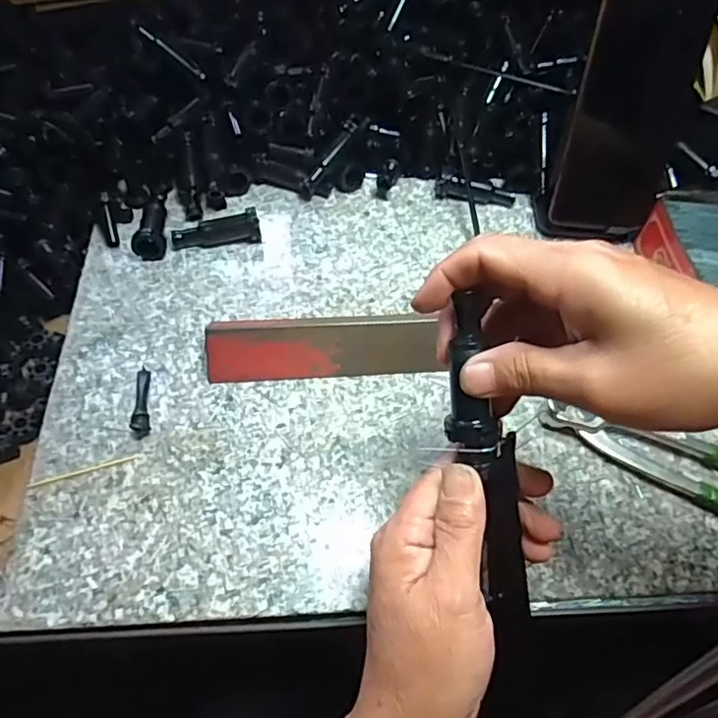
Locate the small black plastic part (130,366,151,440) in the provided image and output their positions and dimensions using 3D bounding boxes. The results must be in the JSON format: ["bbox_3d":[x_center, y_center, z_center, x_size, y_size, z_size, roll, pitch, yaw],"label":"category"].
[{"bbox_3d":[-0.138,0.027,0.372,0.010,0.010,0.049,-8,52,-7],"label":"small black plastic part"}]

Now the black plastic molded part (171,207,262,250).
[{"bbox_3d":[-0.108,-0.097,0.443,0.065,0.018,0.019,-8,57,-9],"label":"black plastic molded part"}]

